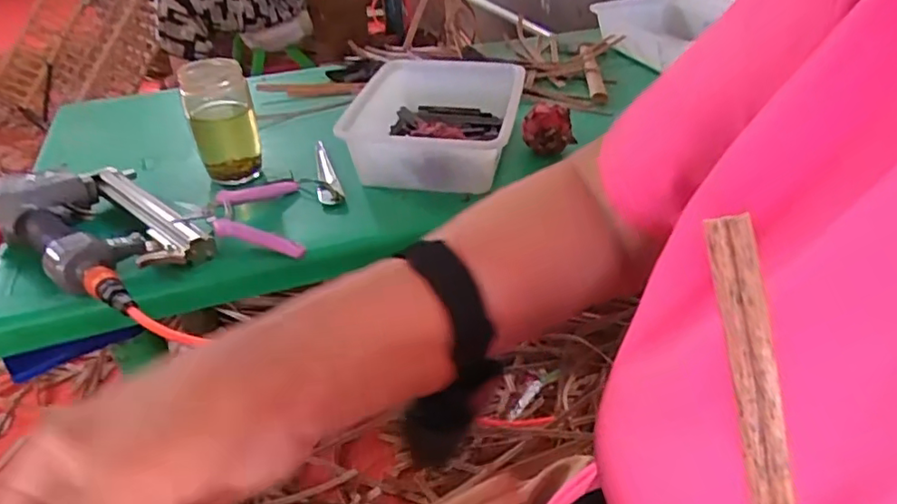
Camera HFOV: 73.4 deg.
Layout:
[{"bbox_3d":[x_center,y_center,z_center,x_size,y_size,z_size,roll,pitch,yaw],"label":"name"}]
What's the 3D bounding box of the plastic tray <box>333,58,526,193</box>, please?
[{"bbox_3d":[-0.012,-0.186,0.831,0.216,0.075,0.298,2,36,6],"label":"plastic tray"}]

